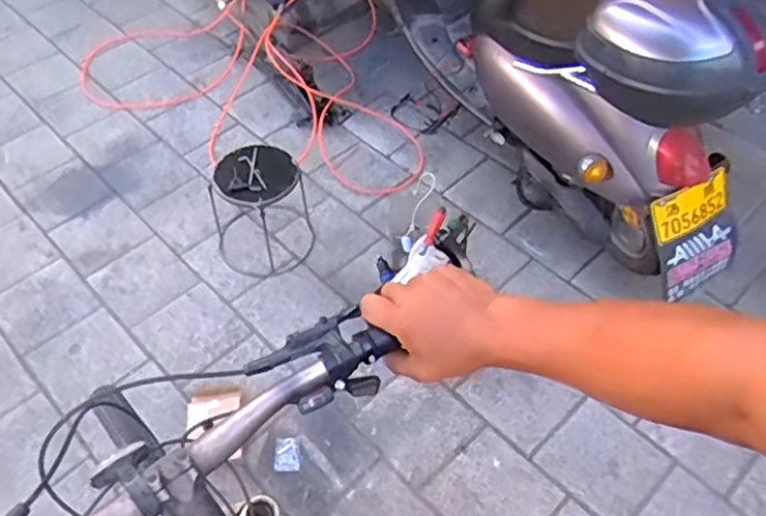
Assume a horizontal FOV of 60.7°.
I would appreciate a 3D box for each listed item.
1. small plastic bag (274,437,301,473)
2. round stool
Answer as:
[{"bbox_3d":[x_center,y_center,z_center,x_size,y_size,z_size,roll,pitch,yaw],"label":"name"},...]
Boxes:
[{"bbox_3d":[-0.234,0.478,1.586,0.061,0.005,0.087,-6,53,-5],"label":"small plastic bag"},{"bbox_3d":[-0.351,-0.148,1.880,0.292,0.308,0.287,0,52,0],"label":"round stool"}]

